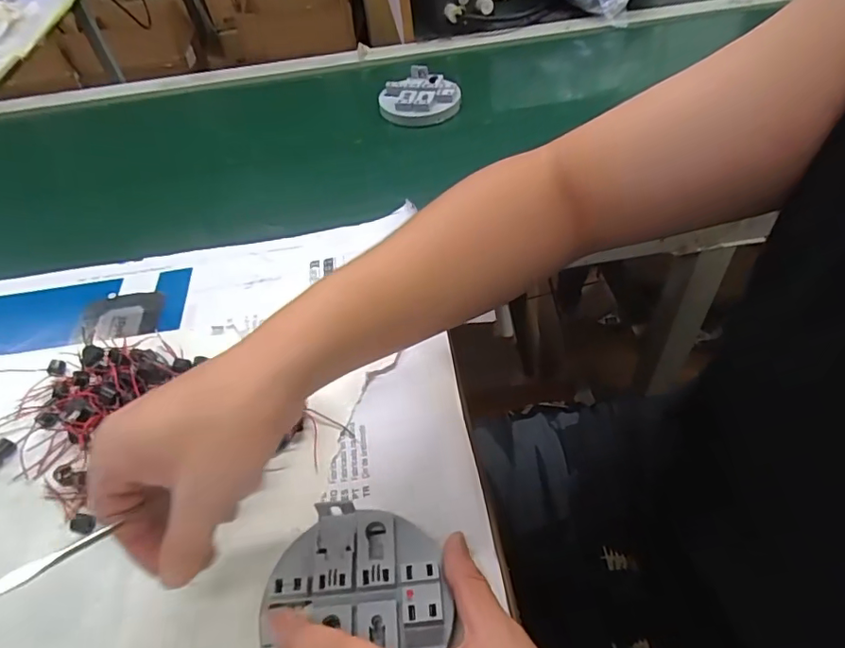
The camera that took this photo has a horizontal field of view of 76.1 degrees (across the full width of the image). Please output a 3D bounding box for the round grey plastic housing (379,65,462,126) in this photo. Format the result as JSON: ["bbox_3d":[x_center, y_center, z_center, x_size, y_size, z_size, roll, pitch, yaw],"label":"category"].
[{"bbox_3d":[-0.006,-0.288,0.686,0.090,0.027,0.092,-3,49,4],"label":"round grey plastic housing"}]

